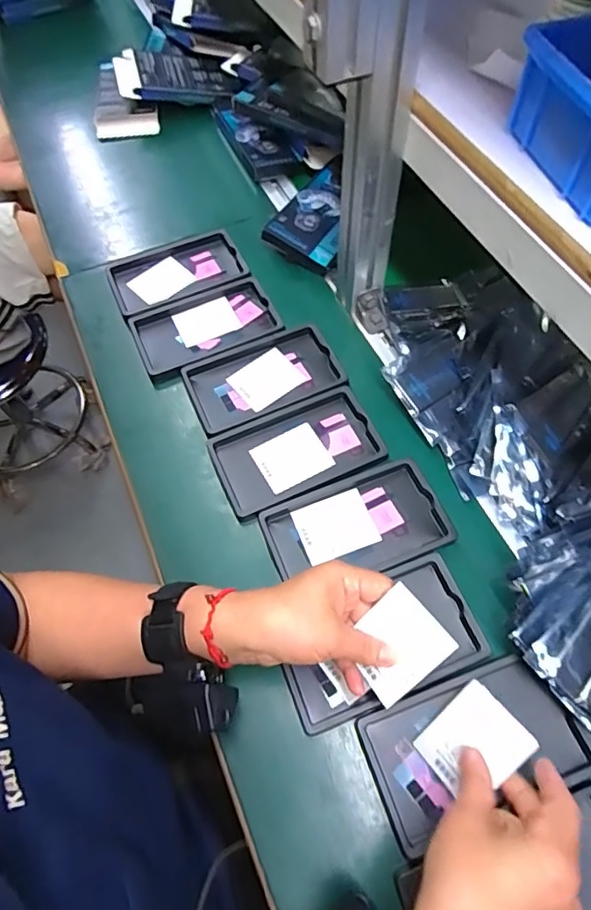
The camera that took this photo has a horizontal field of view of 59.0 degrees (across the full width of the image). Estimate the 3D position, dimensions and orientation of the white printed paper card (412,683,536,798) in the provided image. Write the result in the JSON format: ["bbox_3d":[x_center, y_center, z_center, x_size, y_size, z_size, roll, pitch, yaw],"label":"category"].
[{"bbox_3d":[0.131,0.212,0.382,0.069,0.004,0.058,-40,48,-8],"label":"white printed paper card"}]

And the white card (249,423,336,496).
[{"bbox_3d":[-0.004,0.003,0.523,0.067,0.004,0.058,-29,64,-11],"label":"white card"}]

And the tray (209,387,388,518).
[{"bbox_3d":[0.001,-0.005,0.521,0.157,0.011,0.095,-22,64,-12],"label":"tray"}]

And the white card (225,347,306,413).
[{"bbox_3d":[-0.033,-0.081,0.569,0.067,0.005,0.053,-37,75,-13],"label":"white card"}]

